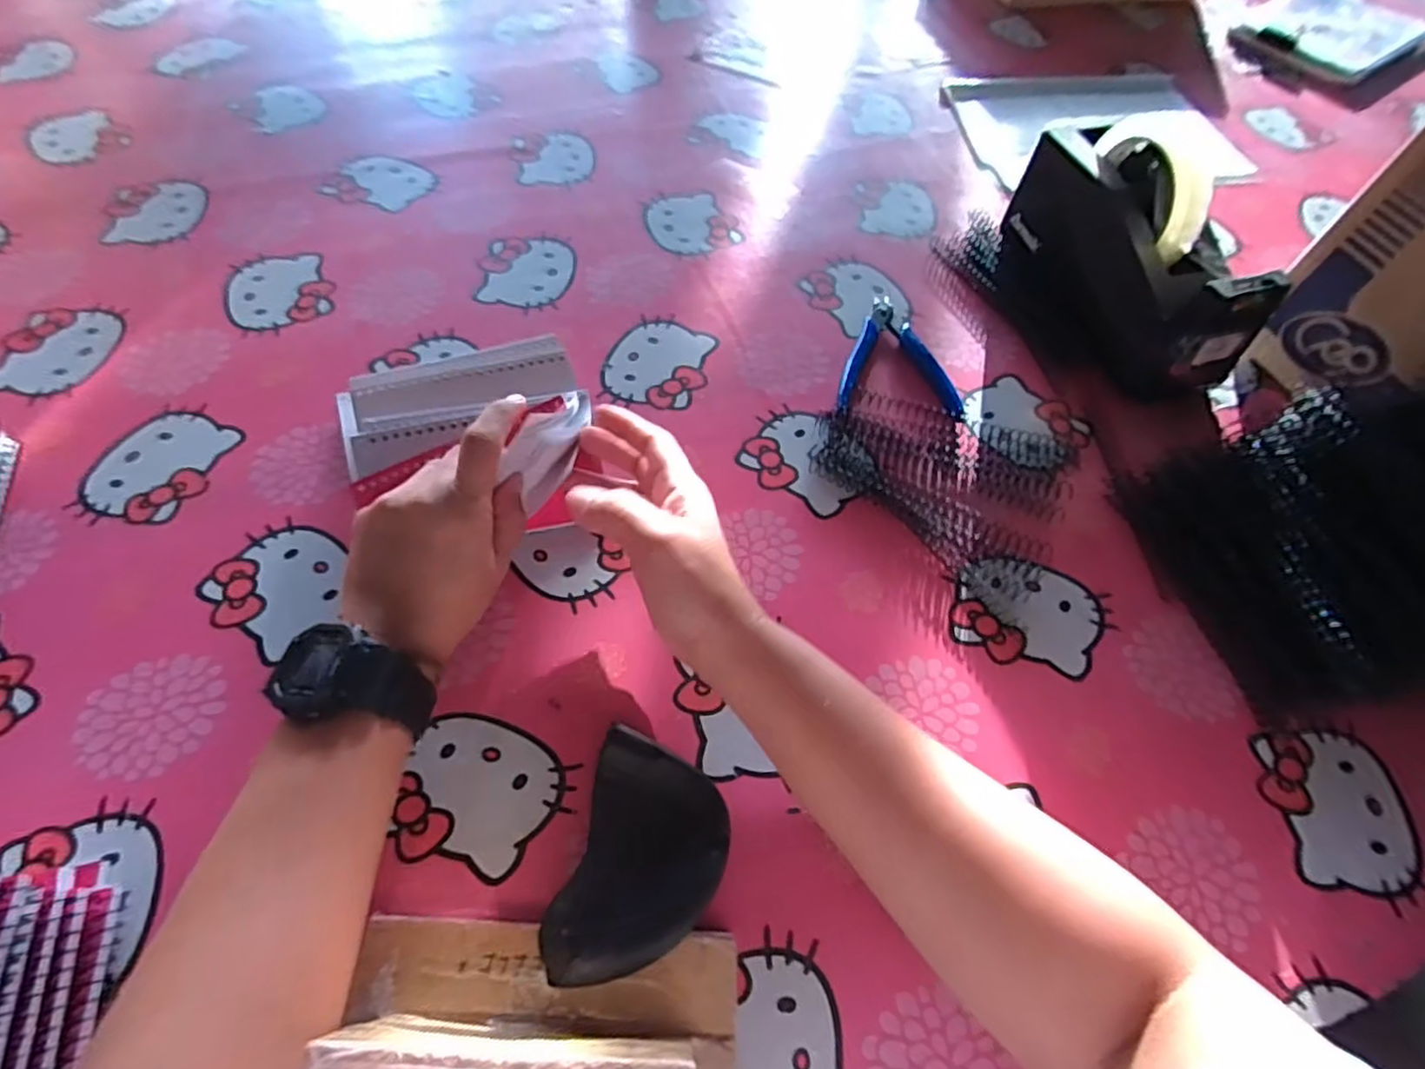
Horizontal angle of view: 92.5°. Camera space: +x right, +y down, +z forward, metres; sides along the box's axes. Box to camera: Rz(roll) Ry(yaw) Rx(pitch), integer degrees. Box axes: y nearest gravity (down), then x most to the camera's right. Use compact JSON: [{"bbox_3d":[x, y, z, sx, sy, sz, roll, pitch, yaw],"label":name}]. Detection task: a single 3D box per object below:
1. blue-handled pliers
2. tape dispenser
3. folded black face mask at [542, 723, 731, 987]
[{"bbox_3d":[0.134,-0.134,0.500,0.083,0.011,0.117,5,58,0],"label":"blue-handled pliers"},{"bbox_3d":[0.291,-0.202,0.488,0.076,0.113,0.205,-22,62,-15],"label":"tape dispenser"},{"bbox_3d":[-0.030,0.147,0.308,0.066,0.031,0.100,13,58,5],"label":"folded black face mask"}]

